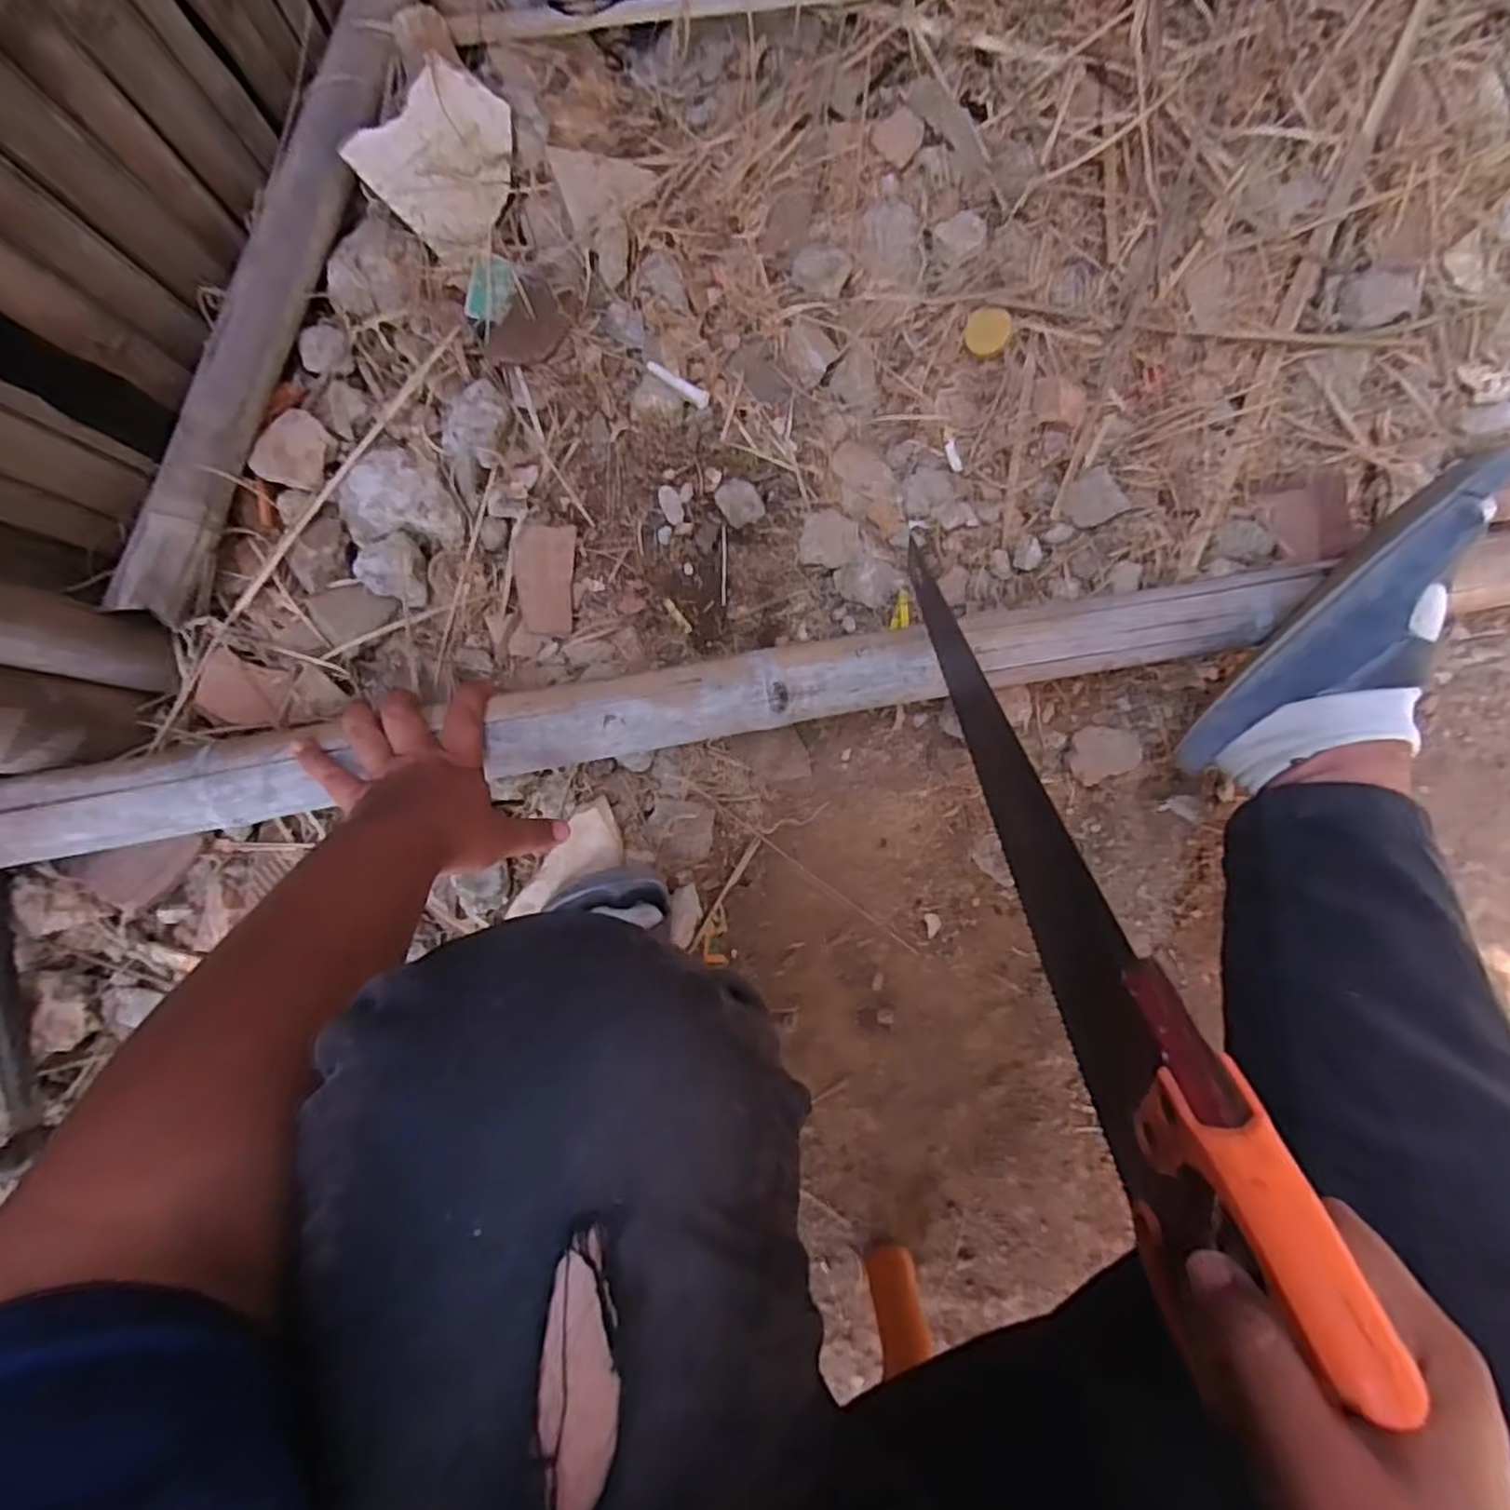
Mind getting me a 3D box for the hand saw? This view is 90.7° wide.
[{"bbox_3d":[0.154,0.060,0.415,0.025,0.460,0.107,-3,134,-6],"label":"hand saw"}]

